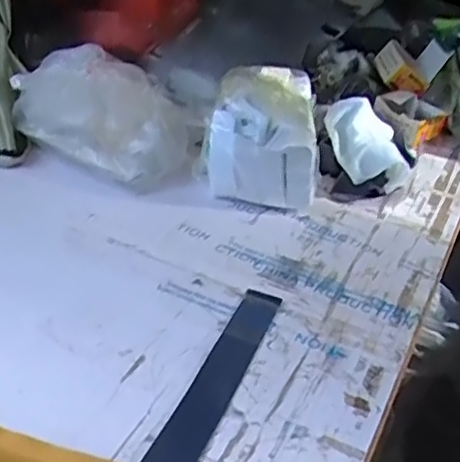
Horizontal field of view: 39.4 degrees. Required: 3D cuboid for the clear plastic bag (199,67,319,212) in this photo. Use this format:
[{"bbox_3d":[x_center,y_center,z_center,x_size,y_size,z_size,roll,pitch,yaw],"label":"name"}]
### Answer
[{"bbox_3d":[0.041,-0.133,0.833,0.132,0.123,0.200,6,36,0],"label":"clear plastic bag"}]

